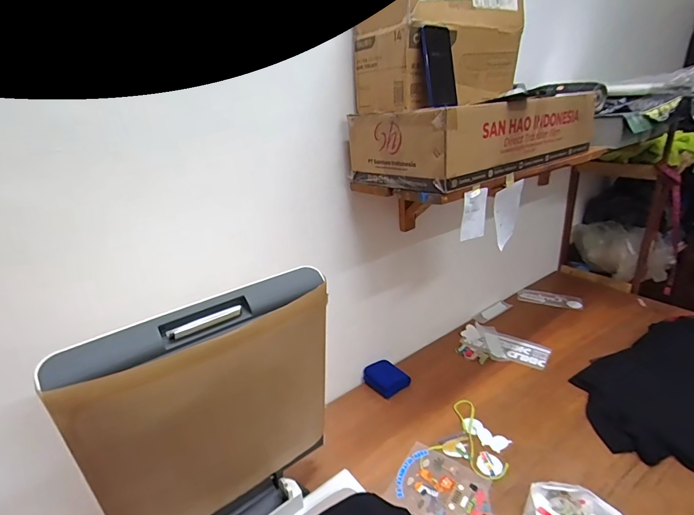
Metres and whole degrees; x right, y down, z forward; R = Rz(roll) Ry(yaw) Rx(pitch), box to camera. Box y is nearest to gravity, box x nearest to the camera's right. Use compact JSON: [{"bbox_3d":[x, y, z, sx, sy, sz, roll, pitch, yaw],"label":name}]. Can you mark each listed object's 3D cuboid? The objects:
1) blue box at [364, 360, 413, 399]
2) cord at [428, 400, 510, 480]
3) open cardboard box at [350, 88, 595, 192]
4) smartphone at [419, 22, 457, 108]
[{"bbox_3d":[0.124,0.372,1.193,0.119,0.037,0.136,-22,30,-35],"label":"blue box"},{"bbox_3d":[0.336,0.463,0.986,0.174,0.012,0.206,13,29,34],"label":"cord"},{"bbox_3d":[0.325,-0.308,0.937,0.570,0.146,0.277,-19,28,-31],"label":"open cardboard box"},{"bbox_3d":[0.186,-0.377,0.753,0.067,0.149,0.011,-18,16,-16],"label":"smartphone"}]

